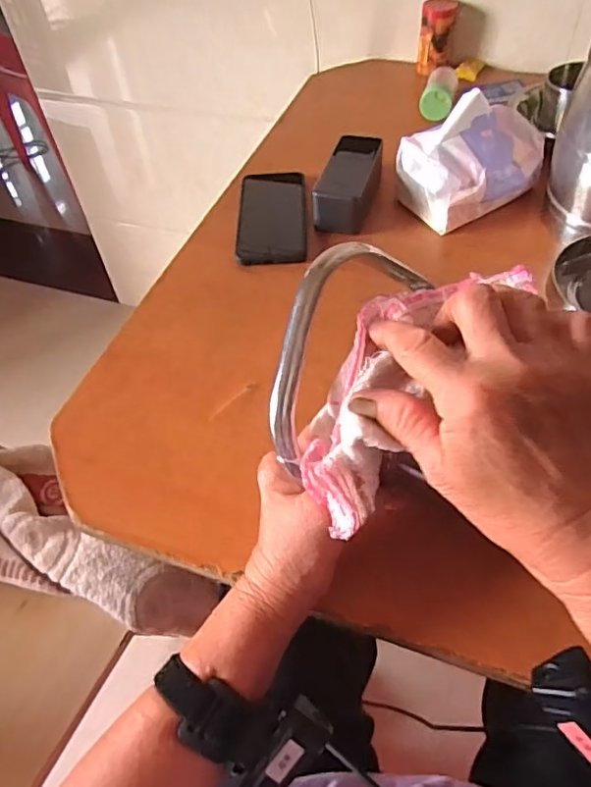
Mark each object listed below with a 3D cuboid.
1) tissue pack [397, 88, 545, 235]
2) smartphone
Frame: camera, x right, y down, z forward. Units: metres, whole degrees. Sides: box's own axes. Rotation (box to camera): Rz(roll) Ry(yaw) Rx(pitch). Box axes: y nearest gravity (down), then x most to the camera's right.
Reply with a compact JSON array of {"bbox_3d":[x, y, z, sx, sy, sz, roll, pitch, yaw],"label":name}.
[{"bbox_3d":[0.201,-0.262,0.631,0.159,0.109,0.092,-20,53,-11],"label":"tissue pack"},{"bbox_3d":[-0.026,-0.208,0.660,0.077,0.008,0.173,-3,52,2],"label":"smartphone"}]

